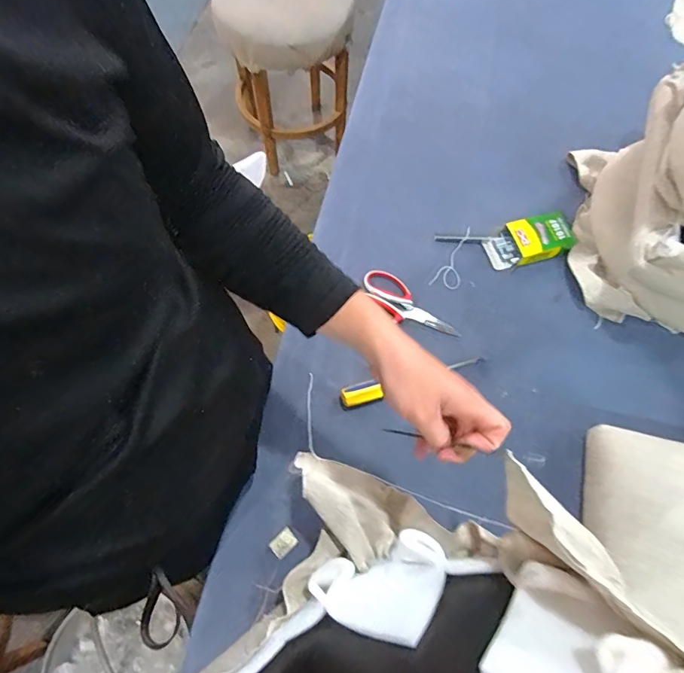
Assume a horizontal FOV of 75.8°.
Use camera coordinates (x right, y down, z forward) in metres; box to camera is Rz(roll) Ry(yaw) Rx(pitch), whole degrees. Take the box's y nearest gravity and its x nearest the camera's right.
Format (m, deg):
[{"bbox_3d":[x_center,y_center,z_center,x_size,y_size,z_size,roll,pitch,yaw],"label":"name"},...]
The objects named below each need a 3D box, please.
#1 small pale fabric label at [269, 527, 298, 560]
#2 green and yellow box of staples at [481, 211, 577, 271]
[{"bbox_3d":[-0.084,0.296,0.630,0.028,0.006,0.036,42,72,17],"label":"small pale fabric label"},{"bbox_3d":[0.350,-0.177,0.820,0.154,0.043,0.087,-18,67,-9],"label":"green and yellow box of staples"}]

